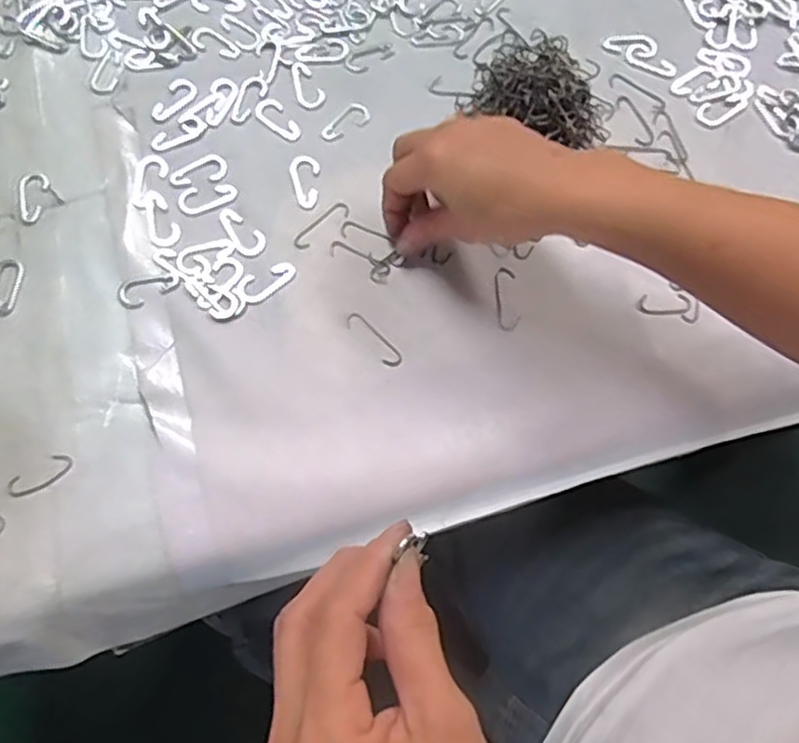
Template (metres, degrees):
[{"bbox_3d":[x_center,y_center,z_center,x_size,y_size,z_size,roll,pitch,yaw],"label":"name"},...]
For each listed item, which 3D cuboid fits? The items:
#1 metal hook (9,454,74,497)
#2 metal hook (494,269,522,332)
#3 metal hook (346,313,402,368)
[{"bbox_3d":[-0.200,0.058,0.386,0.037,0.004,0.015,-31,75,-11],"label":"metal hook"},{"bbox_3d":[0.066,-0.045,0.429,0.014,0.004,0.041,-4,72,-3],"label":"metal hook"},{"bbox_3d":[-0.016,-0.020,0.420,0.012,0.004,0.043,-42,78,-14],"label":"metal hook"}]

